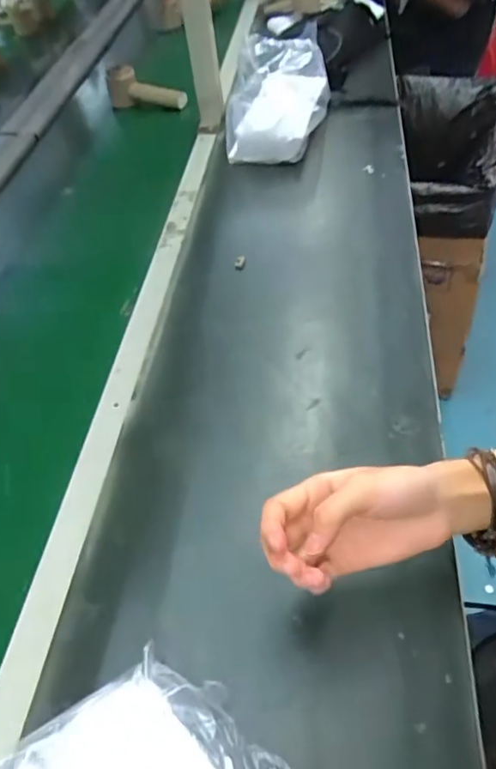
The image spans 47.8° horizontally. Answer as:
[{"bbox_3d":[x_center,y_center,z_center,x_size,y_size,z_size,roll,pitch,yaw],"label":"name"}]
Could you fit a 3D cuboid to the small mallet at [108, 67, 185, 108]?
[{"bbox_3d":[-0.185,-0.532,1.016,0.157,0.060,0.037,12,51,14],"label":"small mallet"}]

